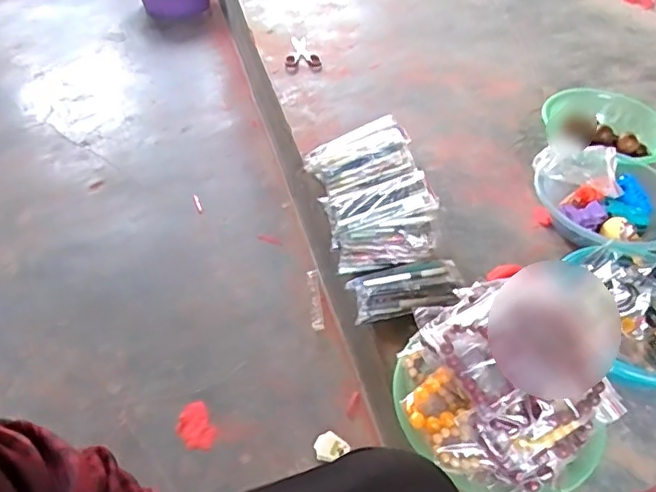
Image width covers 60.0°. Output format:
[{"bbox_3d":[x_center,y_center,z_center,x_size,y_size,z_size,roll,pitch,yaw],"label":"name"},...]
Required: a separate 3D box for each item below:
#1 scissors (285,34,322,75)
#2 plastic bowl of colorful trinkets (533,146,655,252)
[{"bbox_3d":[-0.070,-0.460,1.374,0.082,0.020,0.175,-13,42,-5],"label":"scissors"},{"bbox_3d":[0.458,-0.061,0.929,0.206,0.093,0.216,2,47,-2],"label":"plastic bowl of colorful trinkets"}]

